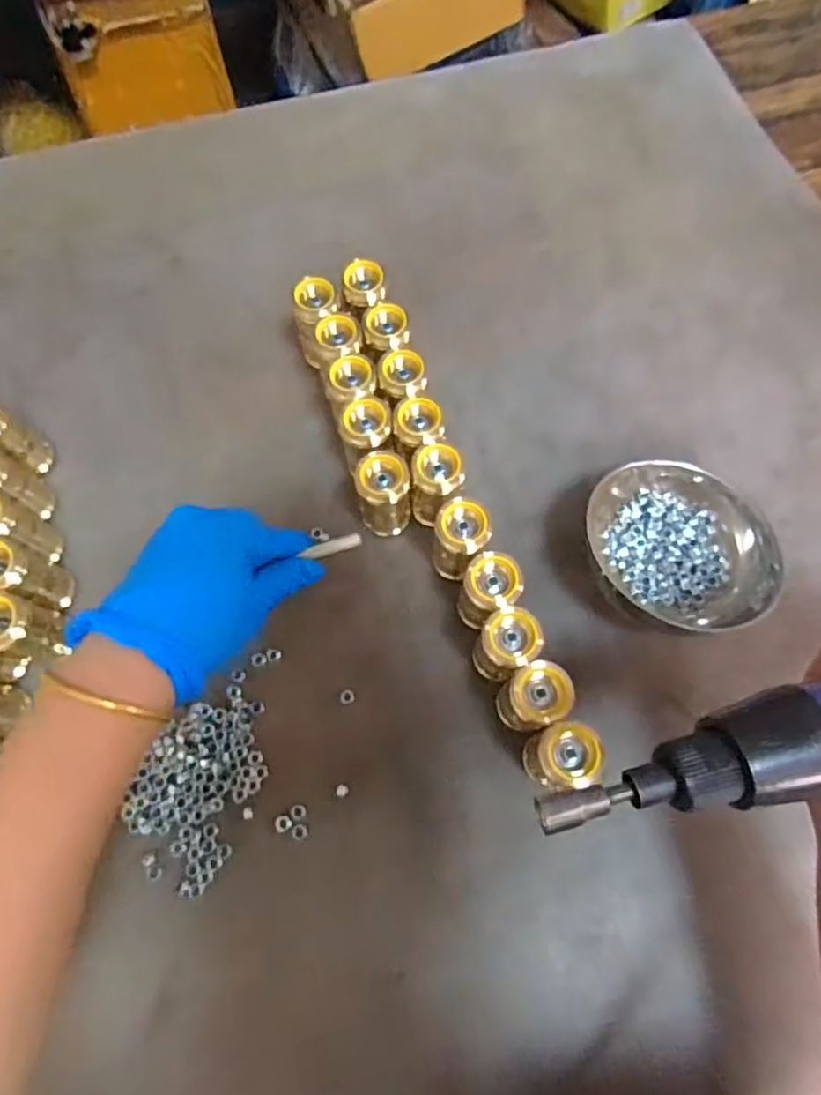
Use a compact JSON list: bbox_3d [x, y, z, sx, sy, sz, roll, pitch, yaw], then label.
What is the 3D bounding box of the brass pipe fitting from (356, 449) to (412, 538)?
[{"bbox_3d":[-0.016,-0.030,0.374,0.031,0.063,0.030,0,71,0],"label":"brass pipe fitting"}]

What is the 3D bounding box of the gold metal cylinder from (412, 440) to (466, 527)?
[{"bbox_3d":[0.016,-0.039,0.375,0.030,0.061,0.034,2,71,-1],"label":"gold metal cylinder"}]

